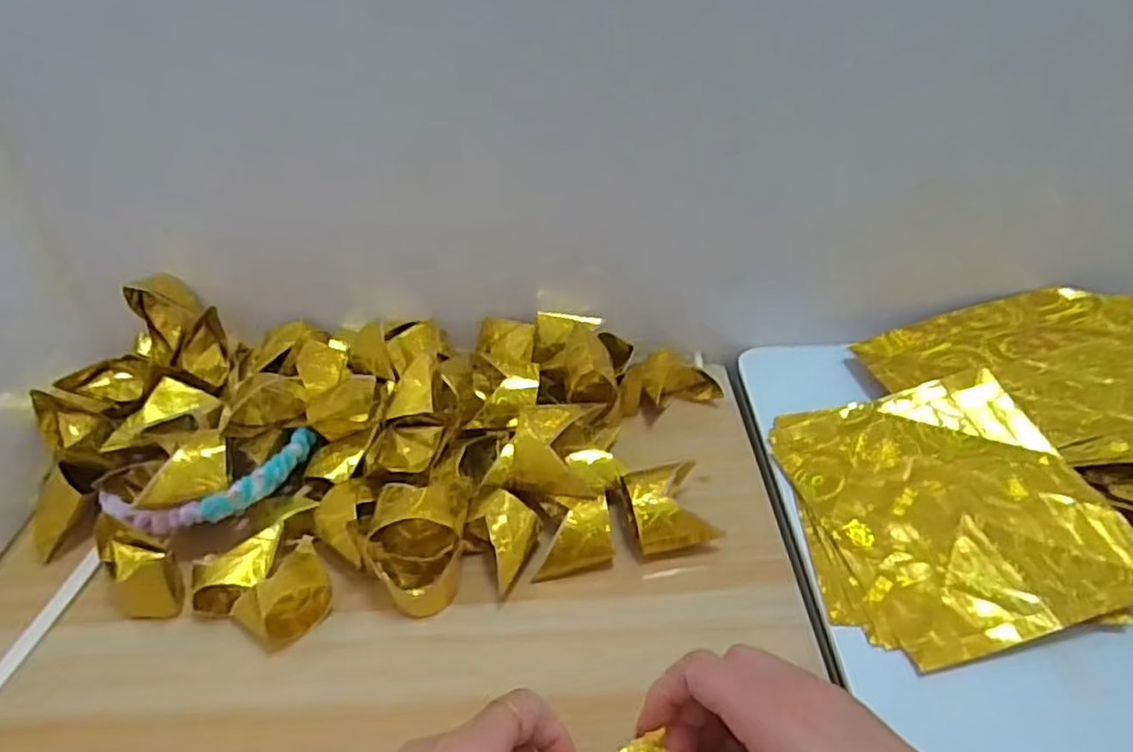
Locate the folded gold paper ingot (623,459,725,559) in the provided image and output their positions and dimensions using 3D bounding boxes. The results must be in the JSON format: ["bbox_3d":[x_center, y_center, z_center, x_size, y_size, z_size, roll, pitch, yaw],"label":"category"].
[{"bbox_3d":[0.057,0.076,0.392,0.047,0.035,0.045,-8,37,-6],"label":"folded gold paper ingot"}]

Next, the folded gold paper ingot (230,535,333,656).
[{"bbox_3d":[-0.146,0.116,0.365,0.032,0.027,0.050,22,44,31],"label":"folded gold paper ingot"}]

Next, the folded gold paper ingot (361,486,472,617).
[{"bbox_3d":[-0.078,0.089,0.368,0.044,0.051,0.053,2,37,7],"label":"folded gold paper ingot"}]

